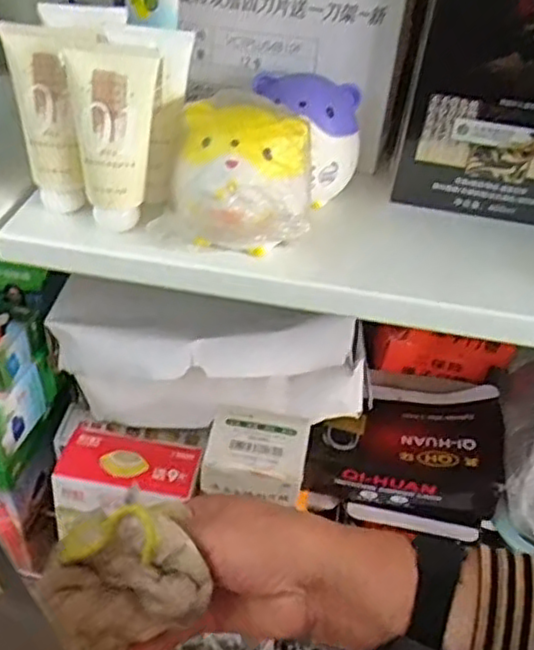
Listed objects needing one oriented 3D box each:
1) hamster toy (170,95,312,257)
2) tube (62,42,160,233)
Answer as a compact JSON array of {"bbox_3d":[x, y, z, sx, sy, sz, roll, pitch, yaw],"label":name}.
[{"bbox_3d":[-0.014,-0.083,0.408,0.080,0.075,0.067,1,40,-7],"label":"hamster toy"},{"bbox_3d":[-0.088,-0.106,0.405,0.048,0.106,0.025,-1,40,-9],"label":"tube"}]

